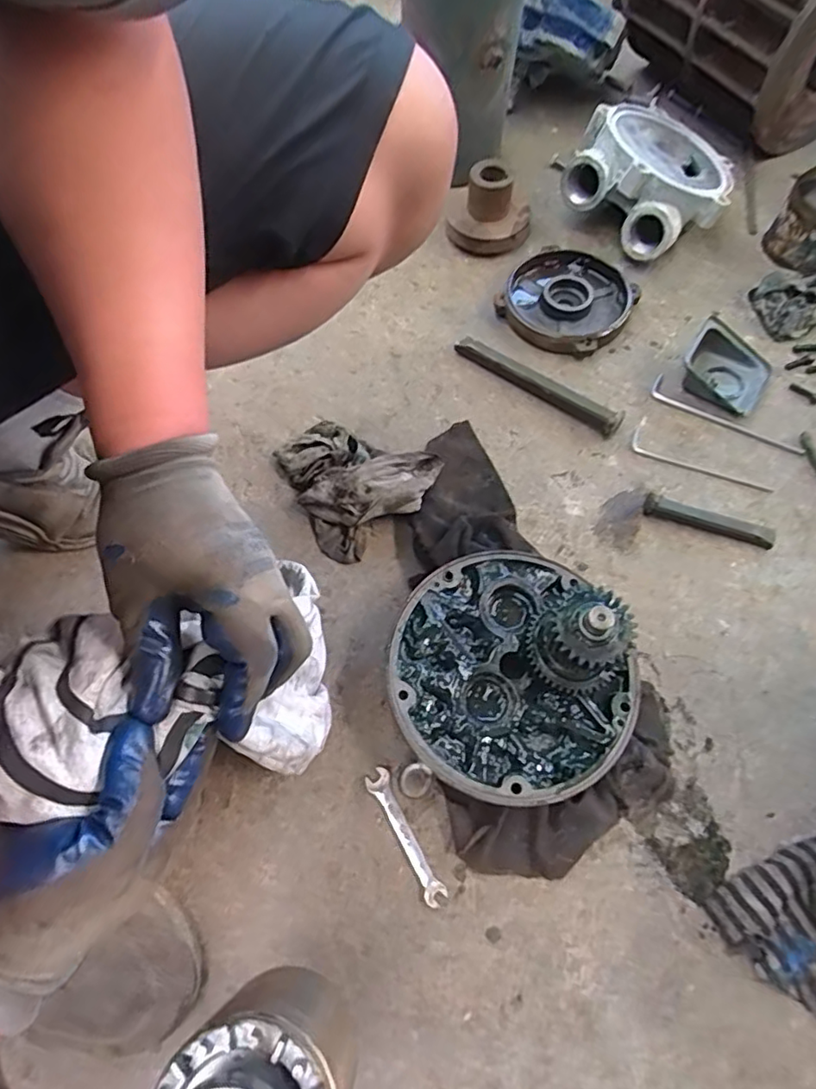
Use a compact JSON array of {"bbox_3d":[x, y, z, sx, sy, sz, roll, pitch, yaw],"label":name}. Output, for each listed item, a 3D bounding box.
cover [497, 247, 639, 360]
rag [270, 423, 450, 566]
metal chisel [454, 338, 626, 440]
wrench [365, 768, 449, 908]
[{"bbox_3d":[0.206,-0.319,0.765,0.158,0.031,0.164,0,65,0],"label":"cover"},{"bbox_3d":[-0.061,-0.081,0.631,0.144,0.049,0.160,-37,70,-15],"label":"rag"},{"bbox_3d":[0.152,-0.192,0.695,0.218,0.031,0.023,33,70,14],"label":"metal chisel"},{"bbox_3d":[-0.002,0.247,0.499,0.020,0.004,0.113,-28,68,-12],"label":"wrench"}]

